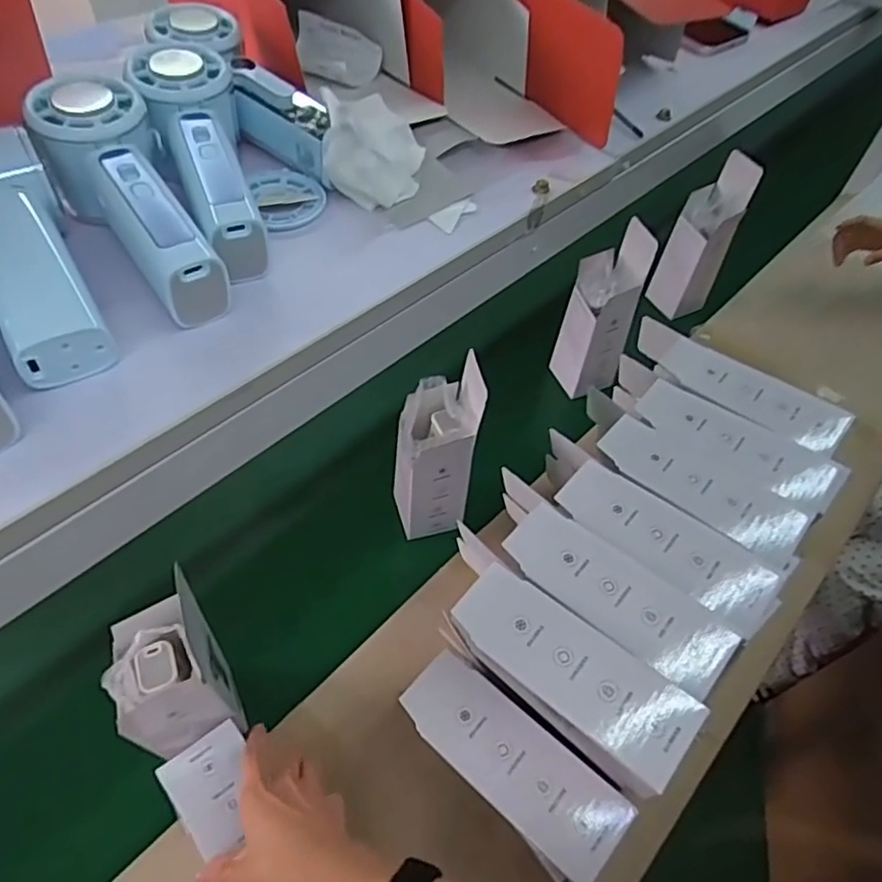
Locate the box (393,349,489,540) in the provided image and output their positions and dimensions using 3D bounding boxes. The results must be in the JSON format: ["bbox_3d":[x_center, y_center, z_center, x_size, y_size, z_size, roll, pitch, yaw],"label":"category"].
[{"bbox_3d":[-0.007,0.011,0.719,0.077,0.230,0.090,-9,53,-12],"label":"box"}]

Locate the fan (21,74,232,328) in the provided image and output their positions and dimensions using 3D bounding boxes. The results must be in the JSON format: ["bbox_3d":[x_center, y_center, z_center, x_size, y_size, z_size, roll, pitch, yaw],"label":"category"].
[{"bbox_3d":[-0.162,-0.126,0.326,0.055,0.055,0.148,-24,58,-22],"label":"fan"}]

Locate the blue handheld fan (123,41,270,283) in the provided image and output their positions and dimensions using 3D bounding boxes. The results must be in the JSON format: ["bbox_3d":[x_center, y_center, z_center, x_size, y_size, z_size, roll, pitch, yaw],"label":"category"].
[{"bbox_3d":[-0.132,-0.159,0.358,0.054,0.044,0.166,-17,71,-17],"label":"blue handheld fan"}]

